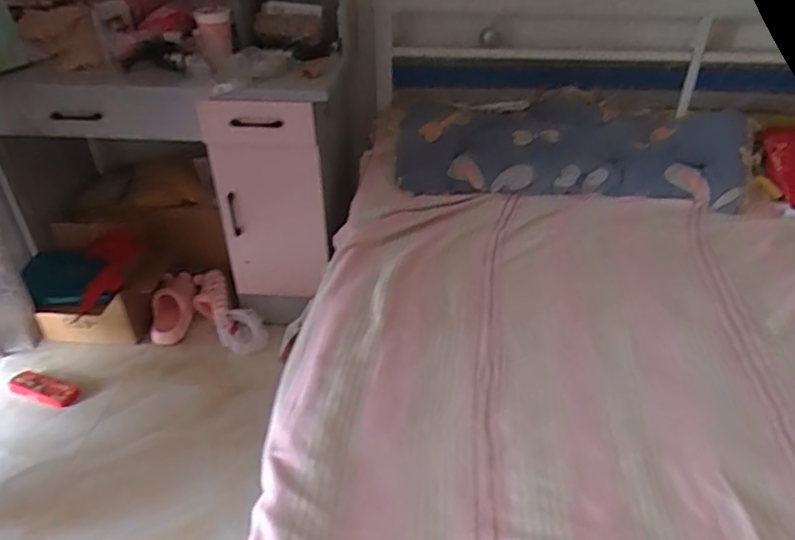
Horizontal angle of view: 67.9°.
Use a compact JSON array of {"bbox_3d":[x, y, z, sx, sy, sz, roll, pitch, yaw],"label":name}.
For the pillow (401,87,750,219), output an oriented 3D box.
[{"bbox_3d":[0.463,-0.331,1.606,0.927,0.123,0.387,5,35,9],"label":"pillow"}]

